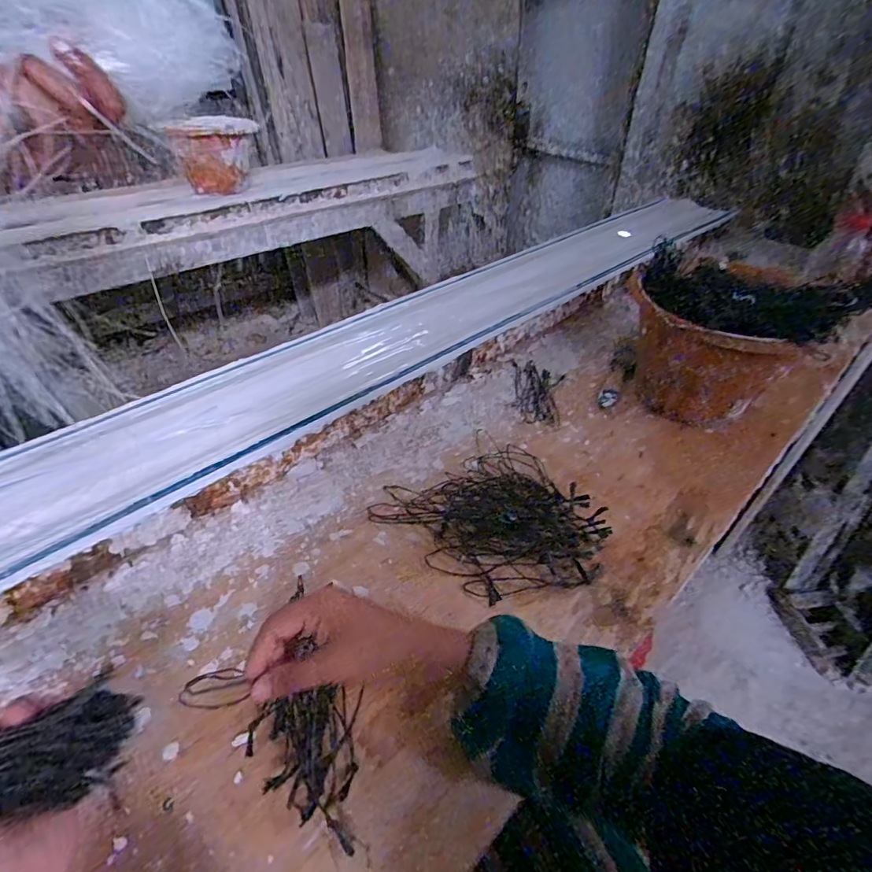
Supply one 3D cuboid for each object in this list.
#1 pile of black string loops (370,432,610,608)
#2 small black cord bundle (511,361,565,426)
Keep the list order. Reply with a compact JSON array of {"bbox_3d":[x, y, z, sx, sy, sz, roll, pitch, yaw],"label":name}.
[{"bbox_3d":[0.067,0.088,0.535,0.194,0.027,0.212,-27,49,-29],"label":"pile of black string loops"},{"bbox_3d":[0.159,-0.071,0.738,0.074,0.013,0.153,3,42,0],"label":"small black cord bundle"}]

